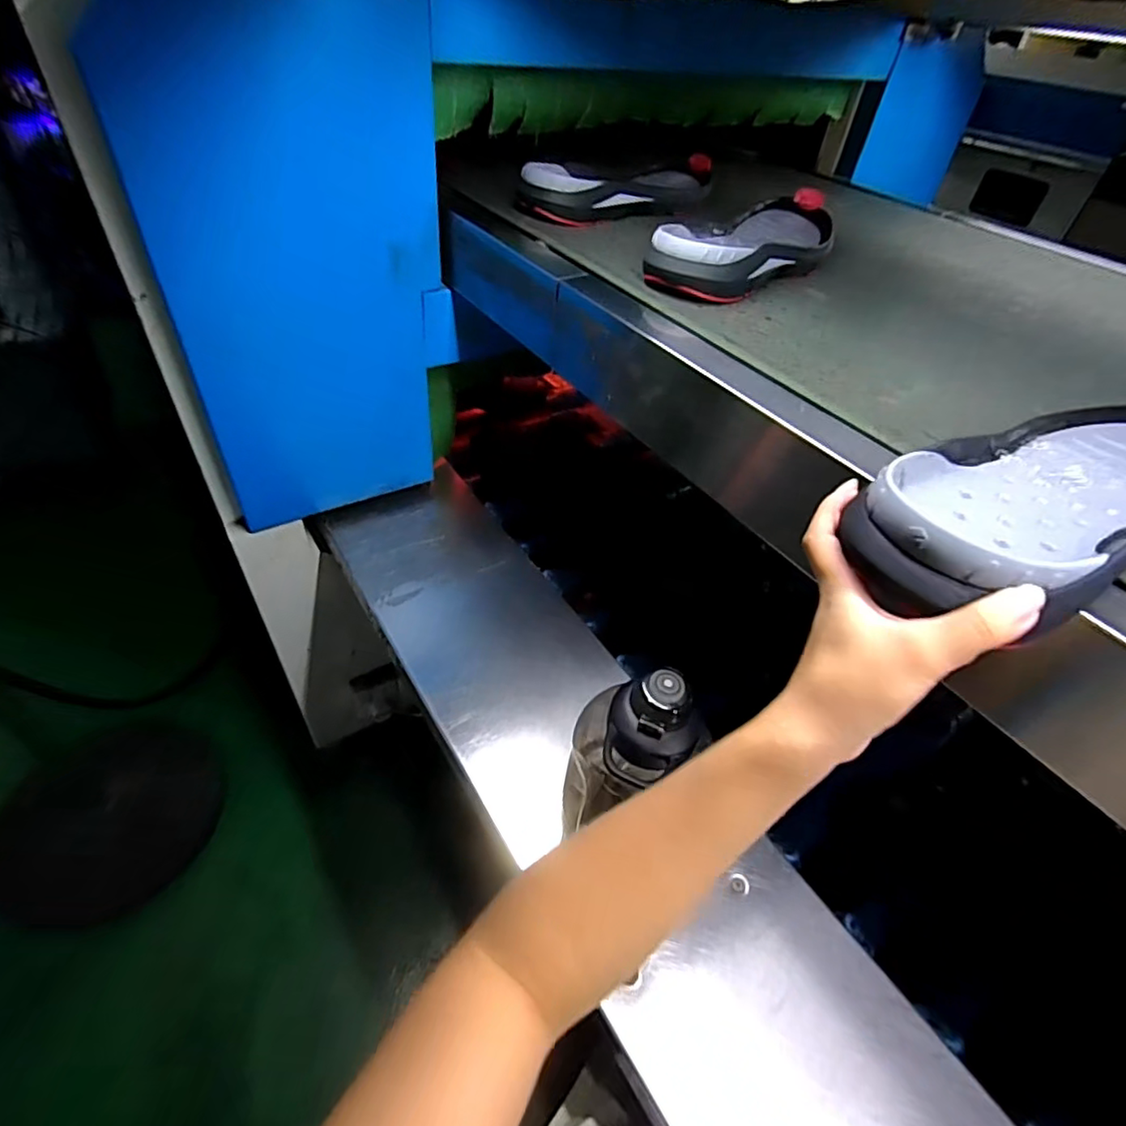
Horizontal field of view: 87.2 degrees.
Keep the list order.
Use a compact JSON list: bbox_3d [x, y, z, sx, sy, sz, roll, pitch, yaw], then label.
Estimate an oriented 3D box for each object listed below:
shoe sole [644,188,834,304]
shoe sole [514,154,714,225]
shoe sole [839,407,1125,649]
[{"bbox_3d":[0.210,-0.343,0.637,0.112,0.051,0.305,31,49,25],"label":"shoe sole"},{"bbox_3d":[0.082,-0.480,0.755,0.299,0.049,0.090,-29,53,-31],"label":"shoe sole"},{"bbox_3d":[0.288,-0.041,0.330,0.317,0.044,0.107,-15,47,-21],"label":"shoe sole"}]

